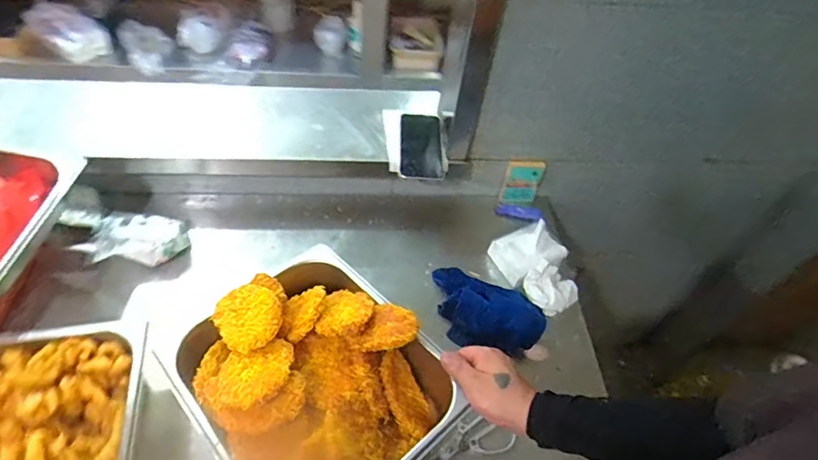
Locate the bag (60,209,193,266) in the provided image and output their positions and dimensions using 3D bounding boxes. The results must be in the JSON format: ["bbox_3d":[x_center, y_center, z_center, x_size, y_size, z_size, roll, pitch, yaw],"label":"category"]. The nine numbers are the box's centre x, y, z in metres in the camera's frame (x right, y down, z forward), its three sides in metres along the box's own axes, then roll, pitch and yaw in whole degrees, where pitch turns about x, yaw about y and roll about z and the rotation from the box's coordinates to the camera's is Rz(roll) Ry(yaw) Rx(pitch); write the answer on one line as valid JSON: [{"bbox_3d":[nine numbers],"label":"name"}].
[{"bbox_3d":[-0.475,0.010,0.827,0.197,0.046,0.098,5,52,0],"label":"bag"}]

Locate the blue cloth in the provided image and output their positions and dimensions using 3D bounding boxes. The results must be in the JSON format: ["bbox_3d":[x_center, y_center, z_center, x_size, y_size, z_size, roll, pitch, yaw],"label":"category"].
[{"bbox_3d":[0.124,0.130,0.814,0.191,0.043,0.121,22,54,12],"label":"blue cloth"}]

